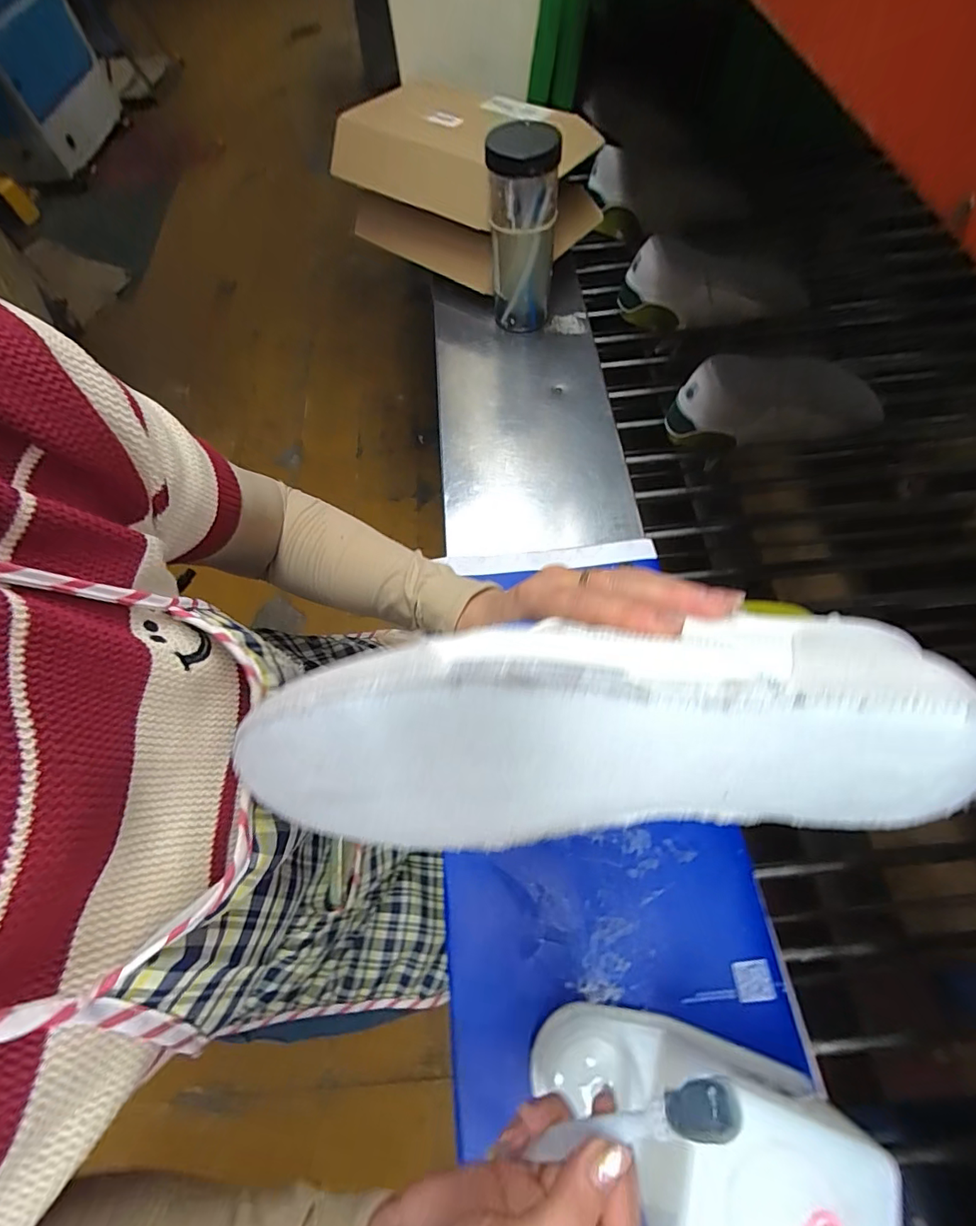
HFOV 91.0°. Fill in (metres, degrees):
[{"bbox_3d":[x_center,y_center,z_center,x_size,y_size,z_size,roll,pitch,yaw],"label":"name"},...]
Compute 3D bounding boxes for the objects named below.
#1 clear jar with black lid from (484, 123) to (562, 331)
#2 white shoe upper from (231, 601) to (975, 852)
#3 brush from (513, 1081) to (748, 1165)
[{"bbox_3d":[0.044,-0.491,0.640,0.086,0.217,0.077,3,64,3],"label":"clear jar with black lid"},{"bbox_3d":[0.047,0.042,0.199,0.278,0.099,0.075,-3,24,1],"label":"white shoe upper"},{"bbox_3d":[0.061,0.226,0.213,0.022,0.115,0.018,-16,58,-48],"label":"brush"}]

